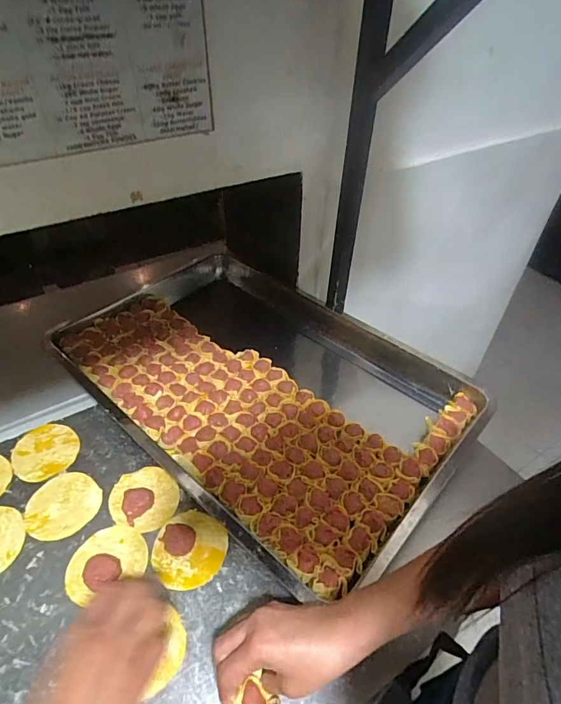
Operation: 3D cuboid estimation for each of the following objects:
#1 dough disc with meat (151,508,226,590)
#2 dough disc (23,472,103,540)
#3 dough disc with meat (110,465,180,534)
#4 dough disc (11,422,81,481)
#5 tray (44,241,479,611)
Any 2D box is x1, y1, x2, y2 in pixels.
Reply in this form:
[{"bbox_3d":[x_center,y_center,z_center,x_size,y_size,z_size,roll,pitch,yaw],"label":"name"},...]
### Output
[{"bbox_3d":[-0.102,0.217,0.483,0.078,0.017,0.082,1,42,-1],"label":"dough disc with meat"},{"bbox_3d":[-0.263,0.185,0.524,0.078,0.006,0.083,1,42,-1],"label":"dough disc"},{"bbox_3d":[-0.167,0.172,0.524,0.084,0.024,0.074,31,50,29],"label":"dough disc with meat"},{"bbox_3d":[-0.315,0.133,0.578,0.084,0.004,0.081,1,42,-1],"label":"dough disc"},{"bbox_3d":[-0.043,0.033,0.666,0.610,0.047,0.388,33,51,30],"label":"tray"}]

